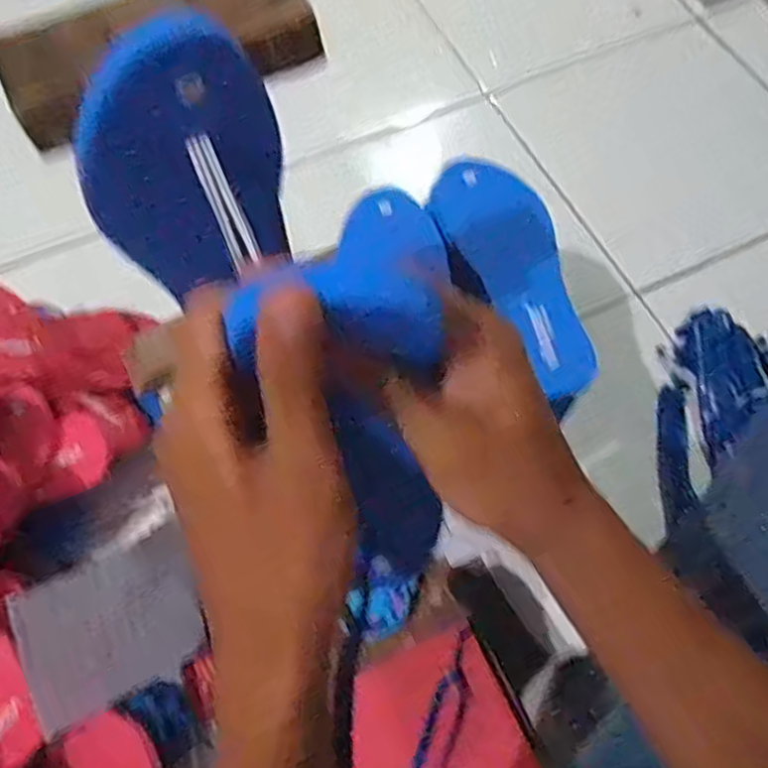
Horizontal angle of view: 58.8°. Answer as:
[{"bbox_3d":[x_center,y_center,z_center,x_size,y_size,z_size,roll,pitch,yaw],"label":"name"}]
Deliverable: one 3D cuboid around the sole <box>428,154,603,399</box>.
[{"bbox_3d":[0.117,-0.102,0.595,0.085,0.024,0.233,-20,67,-9],"label":"sole"}]

